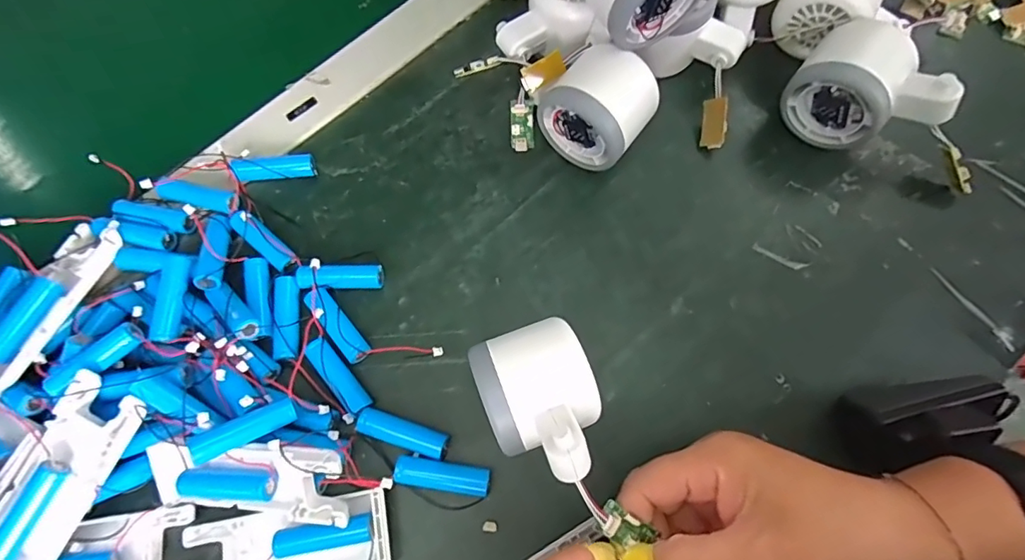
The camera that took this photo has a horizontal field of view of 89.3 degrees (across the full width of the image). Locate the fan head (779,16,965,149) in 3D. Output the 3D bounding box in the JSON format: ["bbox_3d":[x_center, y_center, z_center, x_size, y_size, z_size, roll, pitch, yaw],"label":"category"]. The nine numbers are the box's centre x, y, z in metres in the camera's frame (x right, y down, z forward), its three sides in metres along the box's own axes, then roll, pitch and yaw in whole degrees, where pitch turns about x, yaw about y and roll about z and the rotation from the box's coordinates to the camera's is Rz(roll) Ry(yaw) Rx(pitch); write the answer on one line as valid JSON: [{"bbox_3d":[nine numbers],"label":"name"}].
[{"bbox_3d":[0.216,-0.116,0.316,0.079,0.063,0.056,38,77,12],"label":"fan head"}]

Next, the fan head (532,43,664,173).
[{"bbox_3d":[0.052,-0.108,0.324,0.062,0.055,0.054,33,76,11],"label":"fan head"}]

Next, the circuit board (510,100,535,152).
[{"bbox_3d":[0.006,-0.102,0.345,0.015,0.004,0.032,-3,106,1],"label":"circuit board"}]

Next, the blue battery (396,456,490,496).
[{"bbox_3d":[-0.037,0.106,0.280,0.050,0.014,0.015,8,73,4],"label":"blue battery"}]

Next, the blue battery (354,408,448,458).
[{"bbox_3d":[-0.061,0.086,0.289,0.050,0.011,0.015,18,73,7],"label":"blue battery"}]

